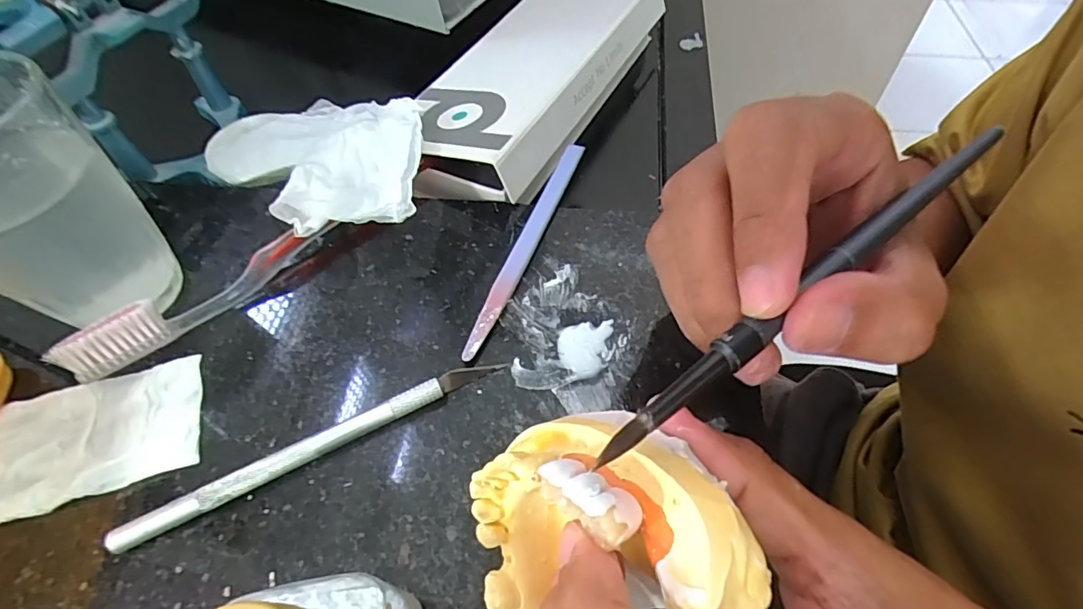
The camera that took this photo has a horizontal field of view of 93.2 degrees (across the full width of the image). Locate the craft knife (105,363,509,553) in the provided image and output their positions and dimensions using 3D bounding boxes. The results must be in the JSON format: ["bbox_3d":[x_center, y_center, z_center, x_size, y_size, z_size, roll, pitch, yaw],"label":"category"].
[{"bbox_3d":[-0.079,0.051,0.186,0.137,0.007,0.008,-24,58,-14],"label":"craft knife"}]

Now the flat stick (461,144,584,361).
[{"bbox_3d":[-0.006,-0.031,0.241,0.010,0.005,0.135,16,57,13],"label":"flat stick"}]

